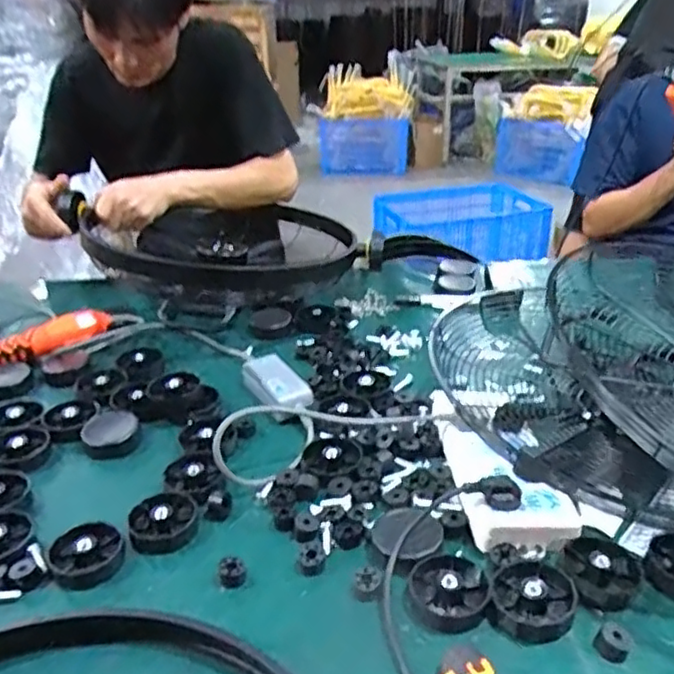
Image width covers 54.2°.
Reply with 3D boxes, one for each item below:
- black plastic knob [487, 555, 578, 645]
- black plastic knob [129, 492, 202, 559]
[{"bbox_3d":[0.164,0.218,0.562,0.071,0.021,0.078,-5,27,-8],"label":"black plastic knob"},{"bbox_3d":[-0.176,0.186,0.671,0.068,0.022,0.079,-11,28,-18],"label":"black plastic knob"}]

